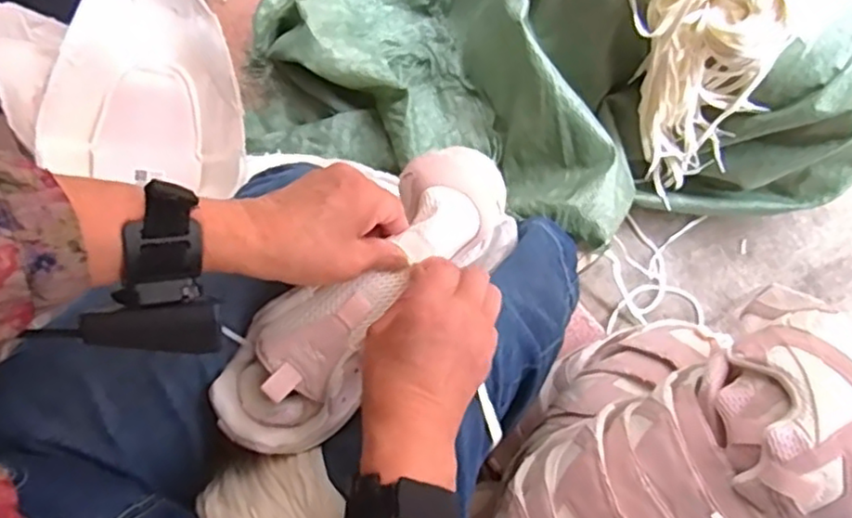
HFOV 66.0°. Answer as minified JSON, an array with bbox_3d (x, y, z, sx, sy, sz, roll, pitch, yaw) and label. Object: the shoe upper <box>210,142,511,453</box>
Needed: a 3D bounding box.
[{"bbox_3d":[-0.035,0.024,0.445,0.258,0.053,0.084,-44,82,-9],"label":"shoe upper"}]

